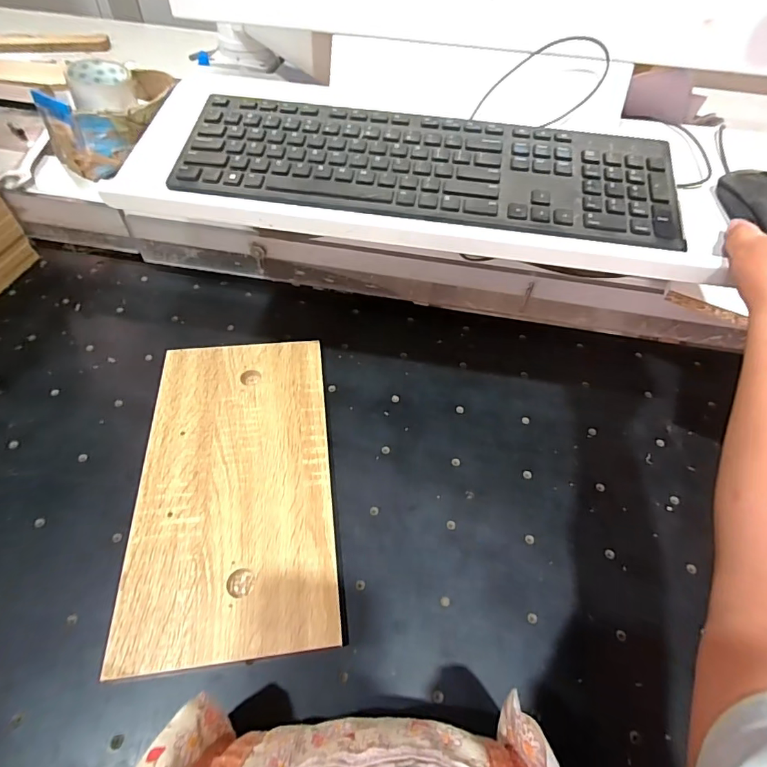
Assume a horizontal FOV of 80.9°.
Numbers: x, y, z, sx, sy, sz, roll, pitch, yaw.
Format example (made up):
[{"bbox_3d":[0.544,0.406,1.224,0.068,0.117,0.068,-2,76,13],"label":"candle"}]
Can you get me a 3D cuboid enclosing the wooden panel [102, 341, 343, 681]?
[{"bbox_3d":[-0.160,0.099,0.497,0.198,0.018,0.361,-4,53,-8],"label":"wooden panel"}]

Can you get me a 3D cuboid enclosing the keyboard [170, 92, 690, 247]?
[{"bbox_3d":[0.035,-0.192,0.410,0.430,0.025,0.124,8,67,4],"label":"keyboard"}]

